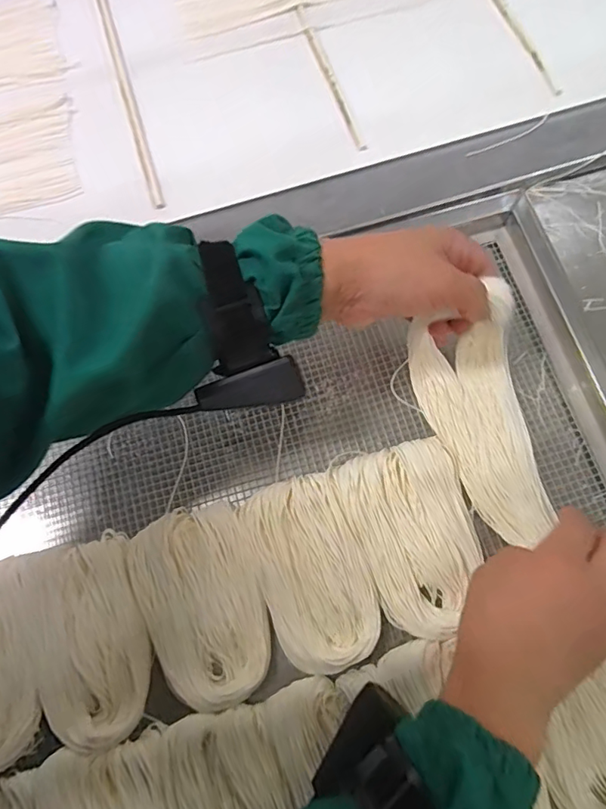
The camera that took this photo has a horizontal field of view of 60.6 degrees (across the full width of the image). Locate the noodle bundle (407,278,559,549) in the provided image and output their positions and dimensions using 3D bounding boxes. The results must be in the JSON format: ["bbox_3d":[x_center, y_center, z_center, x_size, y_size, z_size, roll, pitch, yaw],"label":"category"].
[{"bbox_3d":[0.144,0.013,0.399,0.075,0.067,0.182,-16,83,-4],"label":"noodle bundle"}]

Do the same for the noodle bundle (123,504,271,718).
[{"bbox_3d":[-0.077,0.153,0.400,0.089,0.018,0.140,-21,73,-6],"label":"noodle bundle"}]

